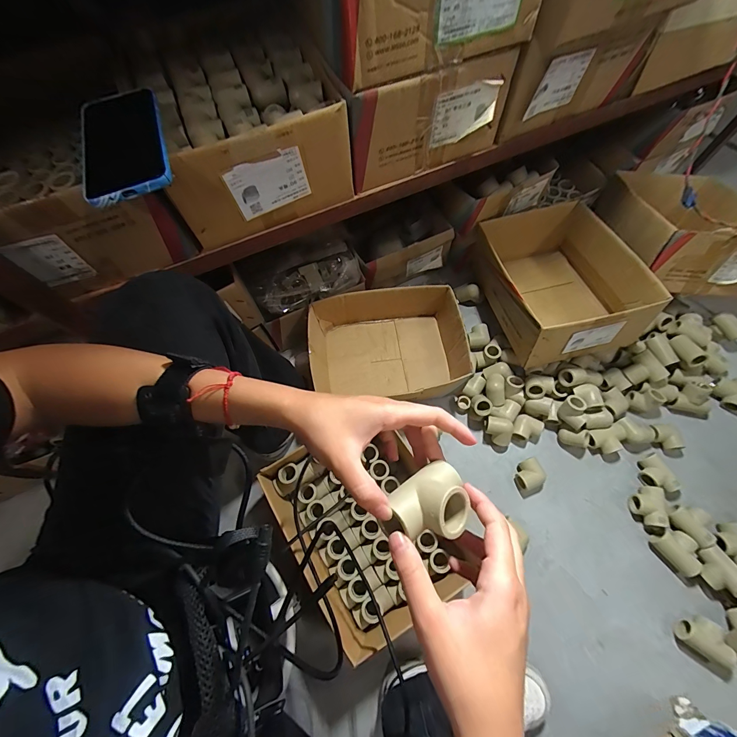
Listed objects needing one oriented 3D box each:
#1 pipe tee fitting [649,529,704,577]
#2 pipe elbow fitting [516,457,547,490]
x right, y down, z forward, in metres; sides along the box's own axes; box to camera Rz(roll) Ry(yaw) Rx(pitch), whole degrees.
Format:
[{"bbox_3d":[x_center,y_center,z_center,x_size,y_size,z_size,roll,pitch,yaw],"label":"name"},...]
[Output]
[{"bbox_3d":[0.537,0.313,0.577,0.058,0.033,0.069,-34,70,-11],"label":"pipe tee fitting"},{"bbox_3d":[0.301,0.199,0.628,0.049,0.032,0.048,-22,68,-6],"label":"pipe elbow fitting"}]

